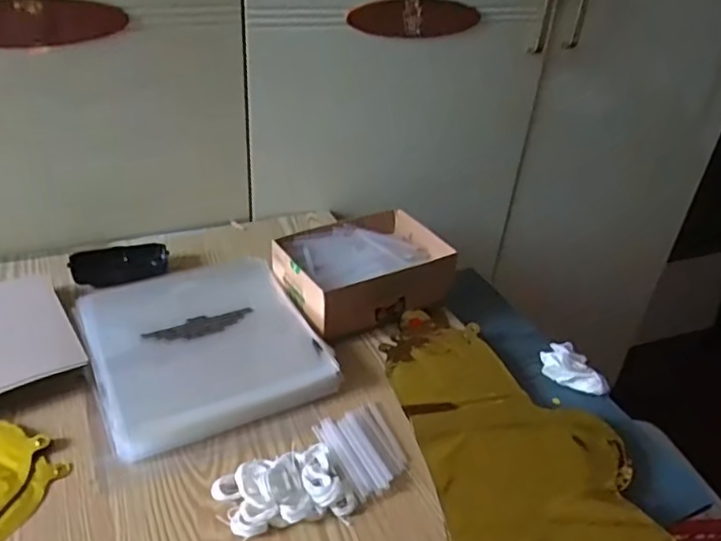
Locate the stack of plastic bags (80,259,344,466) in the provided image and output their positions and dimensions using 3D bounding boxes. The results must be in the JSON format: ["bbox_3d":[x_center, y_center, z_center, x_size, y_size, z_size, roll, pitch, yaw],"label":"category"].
[{"bbox_3d":[-0.164,0.073,0.625,0.208,0.030,0.225,-14,38,-26],"label":"stack of plastic bags"}]

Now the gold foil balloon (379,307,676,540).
[{"bbox_3d":[0.151,0.170,0.527,0.197,0.022,0.416,-7,35,-17],"label":"gold foil balloon"}]

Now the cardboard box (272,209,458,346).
[{"bbox_3d":[0.003,0.001,0.712,0.191,0.068,0.156,-16,39,-28],"label":"cardboard box"}]

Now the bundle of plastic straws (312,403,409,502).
[{"bbox_3d":[0.003,0.156,0.536,0.068,0.013,0.090,-11,37,-22],"label":"bundle of plastic straws"}]

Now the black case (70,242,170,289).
[{"bbox_3d":[-0.297,-0.009,0.750,0.110,0.022,0.049,-11,37,-22],"label":"black case"}]

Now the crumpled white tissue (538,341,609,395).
[{"bbox_3d":[0.229,0.103,0.665,0.059,0.020,0.082,-5,35,-15],"label":"crumpled white tissue"}]

